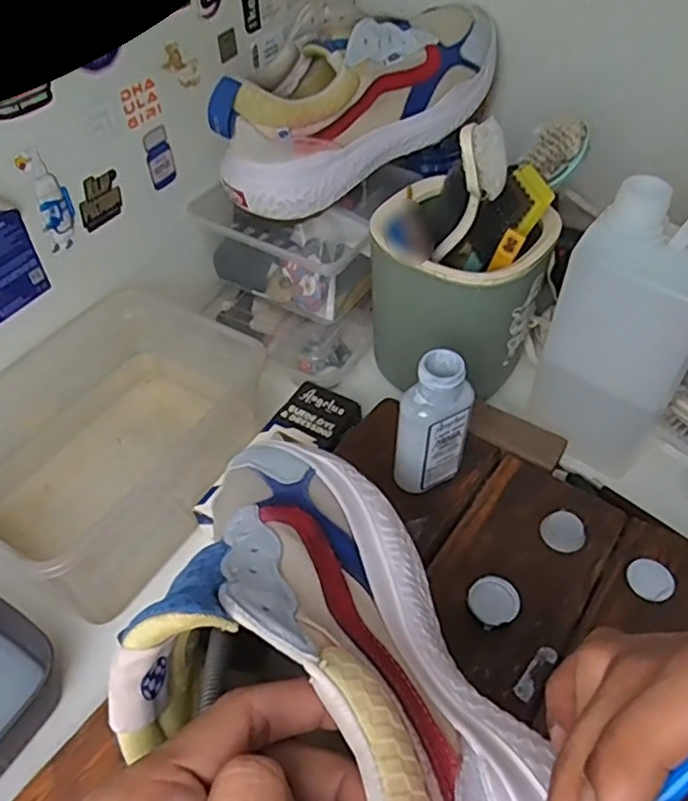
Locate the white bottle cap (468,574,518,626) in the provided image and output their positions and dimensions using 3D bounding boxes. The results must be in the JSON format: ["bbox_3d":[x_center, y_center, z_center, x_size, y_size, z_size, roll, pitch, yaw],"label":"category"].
[{"bbox_3d":[0.088,0.119,0.380,0.028,0.008,0.028,-1,48,1],"label":"white bottle cap"}]

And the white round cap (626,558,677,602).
[{"bbox_3d":[0.188,0.109,0.393,0.026,0.004,0.027,-1,48,1],"label":"white round cap"}]

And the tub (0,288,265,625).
[{"bbox_3d":[-0.166,0.027,0.463,0.160,0.083,0.205,25,53,21],"label":"tub"}]

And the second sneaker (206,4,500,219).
[{"bbox_3d":[0.022,-0.262,0.547,0.292,0.098,0.100,-30,54,-23],"label":"second sneaker"}]

